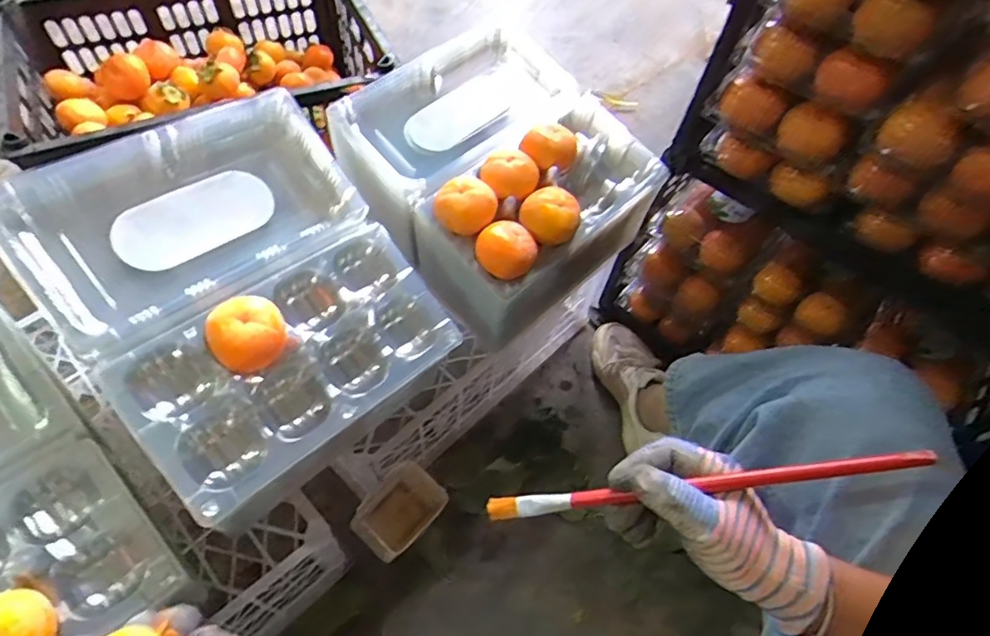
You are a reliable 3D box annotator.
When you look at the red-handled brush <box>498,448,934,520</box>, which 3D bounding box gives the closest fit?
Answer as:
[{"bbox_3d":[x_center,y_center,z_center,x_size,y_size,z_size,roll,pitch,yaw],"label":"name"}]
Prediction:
[{"bbox_3d":[0.123,0.107,0.354,0.266,0.010,0.012,-12,57,15],"label":"red-handled brush"}]

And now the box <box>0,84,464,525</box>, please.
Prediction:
[{"bbox_3d":[-0.212,-0.021,0.495,0.267,0.173,0.283,-38,68,-24],"label":"box"}]

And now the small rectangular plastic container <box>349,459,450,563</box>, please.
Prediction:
[{"bbox_3d":[-0.113,0.234,0.668,0.074,0.072,0.100,33,61,15],"label":"small rectangular plastic container"}]

